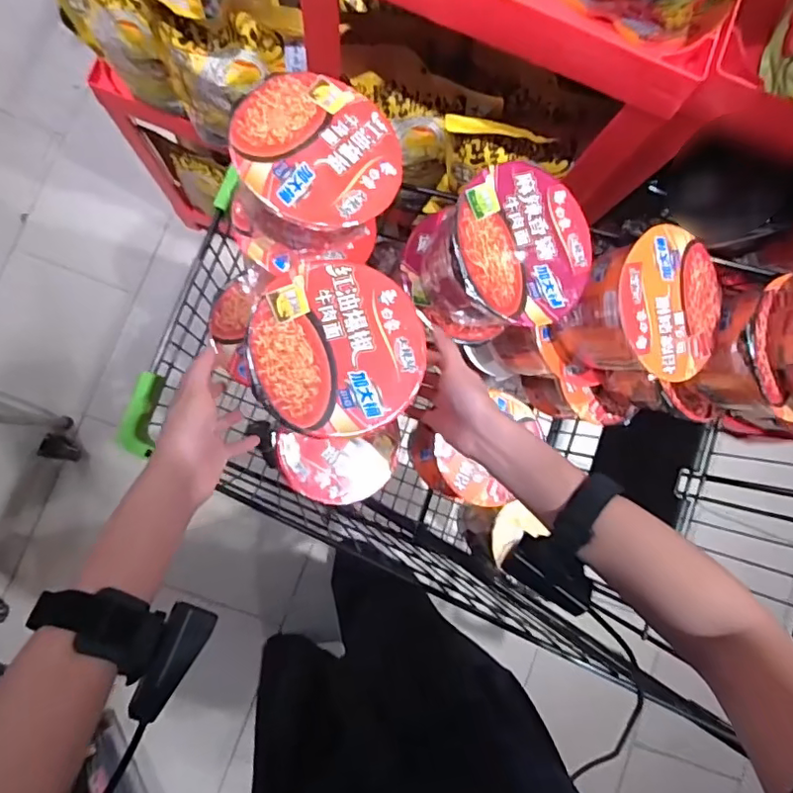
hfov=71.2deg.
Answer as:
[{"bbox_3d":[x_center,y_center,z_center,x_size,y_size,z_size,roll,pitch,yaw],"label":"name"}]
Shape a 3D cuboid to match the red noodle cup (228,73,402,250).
[{"bbox_3d":[-0.070,-0.210,0.506,0.138,0.094,0.141,1,85,-6],"label":"red noodle cup"}]

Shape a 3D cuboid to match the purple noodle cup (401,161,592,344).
[{"bbox_3d":[0.100,-0.136,0.558,0.158,0.123,0.144,1,87,-23],"label":"purple noodle cup"}]

